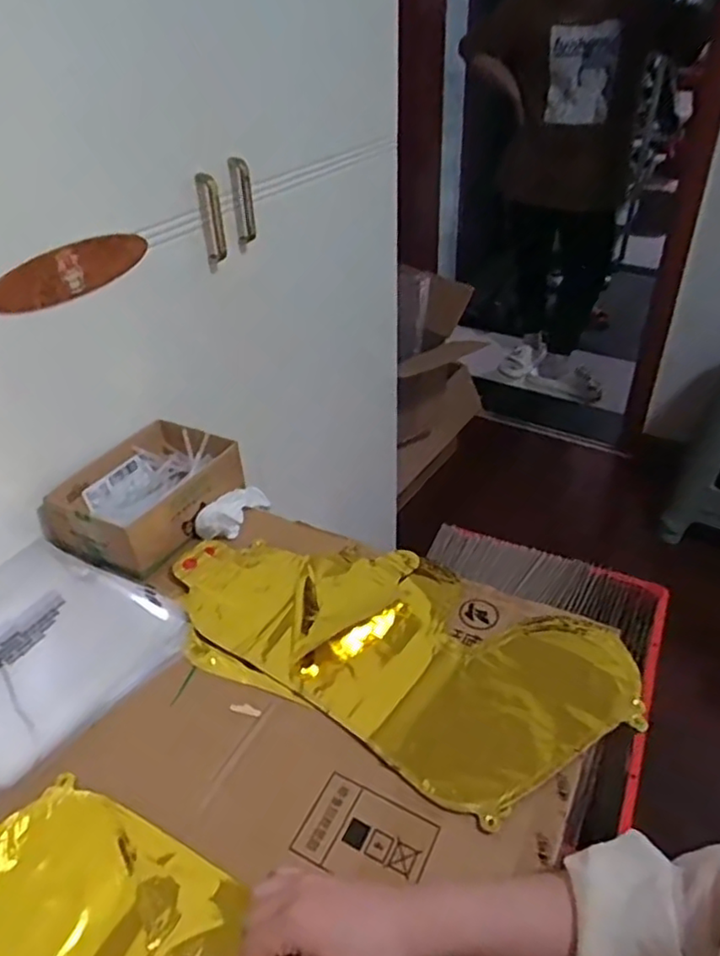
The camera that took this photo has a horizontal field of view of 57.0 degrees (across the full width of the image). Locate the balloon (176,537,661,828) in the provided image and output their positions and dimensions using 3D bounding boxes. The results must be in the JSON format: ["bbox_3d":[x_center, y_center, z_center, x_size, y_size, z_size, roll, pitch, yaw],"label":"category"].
[{"bbox_3d":[0.020,0.144,0.605,0.421,0.015,0.217,16,40,23],"label":"balloon"}]

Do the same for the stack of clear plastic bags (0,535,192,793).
[{"bbox_3d":[-0.300,0.149,0.605,0.214,0.021,0.217,24,44,31],"label":"stack of clear plastic bags"}]

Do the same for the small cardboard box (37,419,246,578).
[{"bbox_3d":[-0.236,0.017,0.742,0.130,0.063,0.187,19,42,27],"label":"small cardboard box"}]

